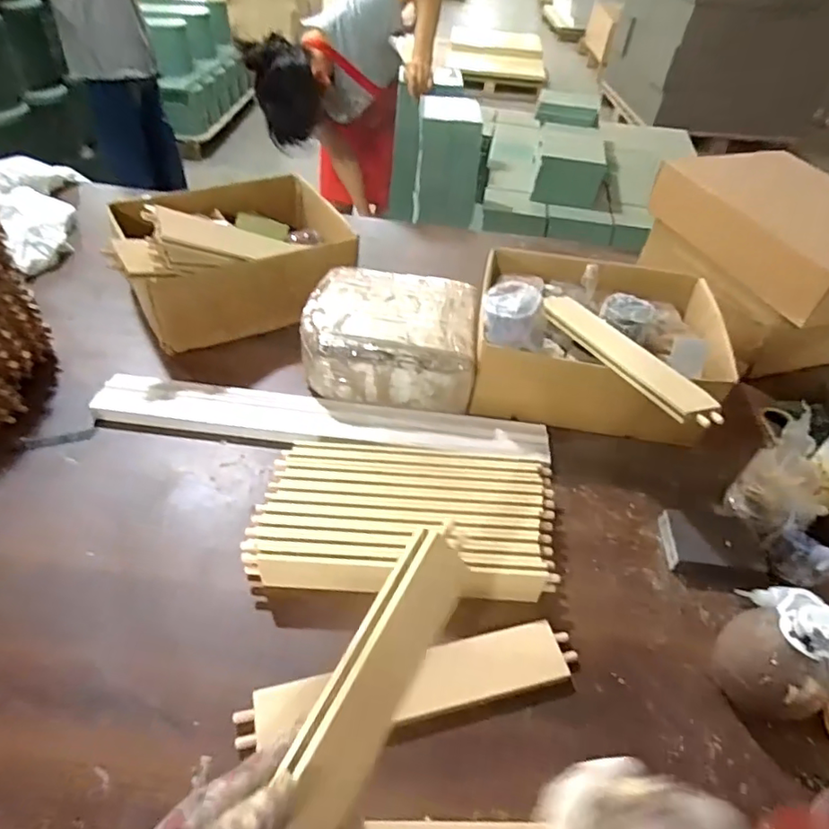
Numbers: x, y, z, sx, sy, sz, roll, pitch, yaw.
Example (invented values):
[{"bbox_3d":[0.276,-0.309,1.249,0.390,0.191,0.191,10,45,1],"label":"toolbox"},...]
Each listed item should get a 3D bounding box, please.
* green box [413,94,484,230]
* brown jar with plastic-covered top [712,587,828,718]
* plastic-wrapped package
[{"bbox_3d":[0.079,-0.613,1.395,0.157,0.267,0.119,5,45,0],"label":"green box"},{"bbox_3d":[0.339,0.213,0.514,0.097,0.129,0.093,3,46,-3],"label":"brown jar with plastic-covered top"},{"bbox_3d":[-0.035,-0.112,0.804,0.235,0.089,0.191,5,45,-1],"label":"plastic-wrapped package"}]

